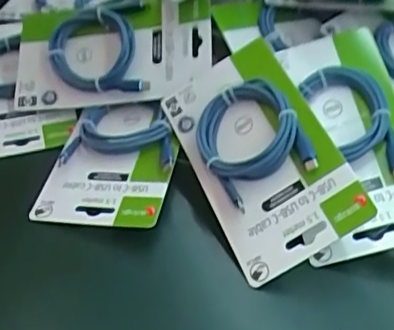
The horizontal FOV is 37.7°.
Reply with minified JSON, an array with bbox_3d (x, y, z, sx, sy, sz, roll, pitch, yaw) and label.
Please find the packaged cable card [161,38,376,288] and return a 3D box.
[{"bbox_3d":[0.043,-0.009,0.427,0.099,0.022,0.172,-34,61,10],"label":"packaged cable card"}]

